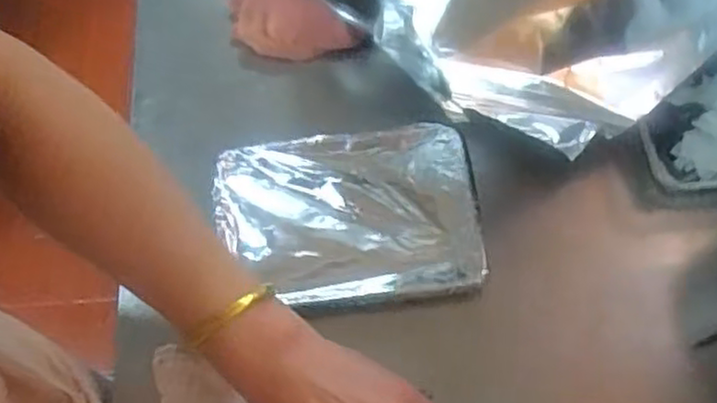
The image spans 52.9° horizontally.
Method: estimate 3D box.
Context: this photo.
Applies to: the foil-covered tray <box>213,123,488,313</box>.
[{"bbox_3d":[-0.011,0.013,0.663,0.233,0.028,0.163,-7,67,0],"label":"foil-covered tray"}]

